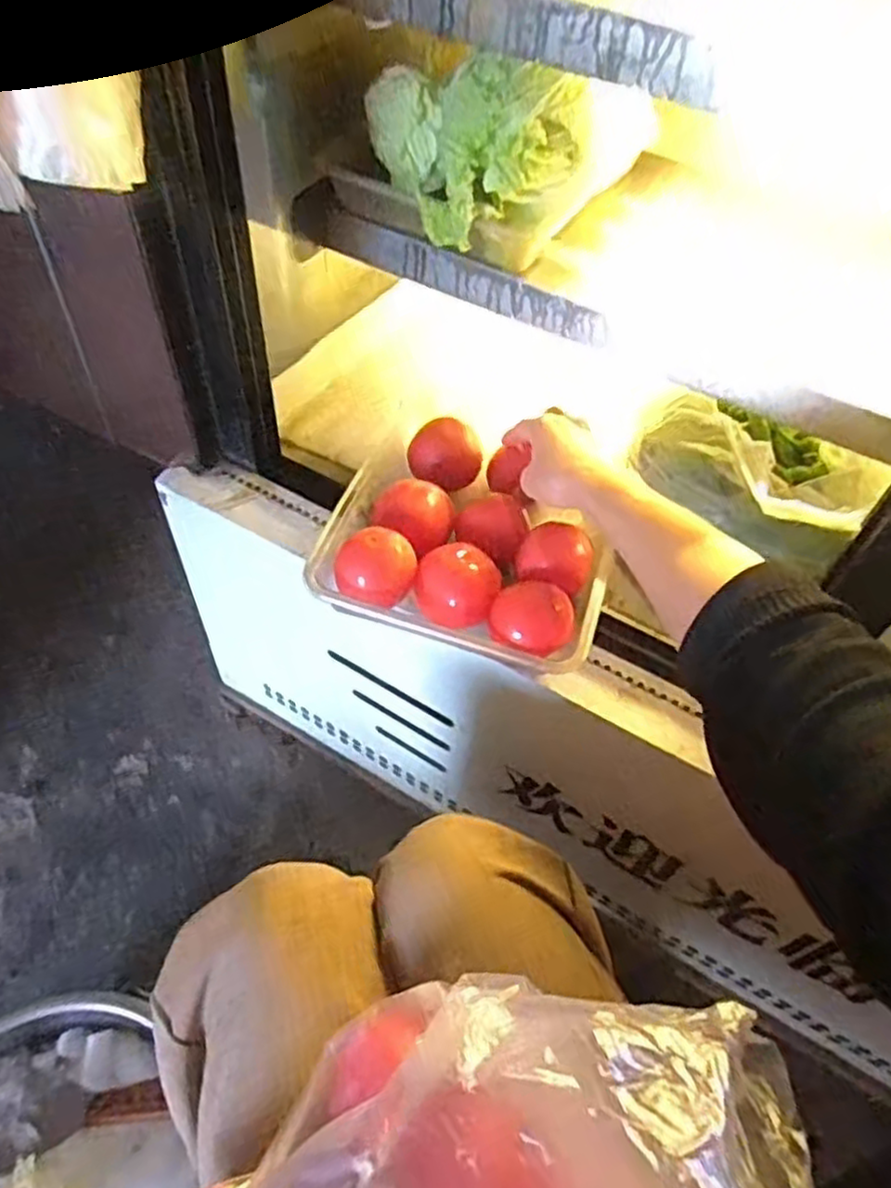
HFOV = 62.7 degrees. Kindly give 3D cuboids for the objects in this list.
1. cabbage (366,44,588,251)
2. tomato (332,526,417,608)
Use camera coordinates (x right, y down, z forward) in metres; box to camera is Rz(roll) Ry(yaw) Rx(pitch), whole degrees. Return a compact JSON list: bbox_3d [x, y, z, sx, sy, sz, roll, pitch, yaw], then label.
[{"bbox_3d":[0.019,-0.380,0.605,0.105,0.113,0.193,-19,56,-18],"label":"cabbage"},{"bbox_3d":[-0.058,-0.022,0.604,0.066,0.047,0.064,1,52,-4],"label":"tomato"}]

